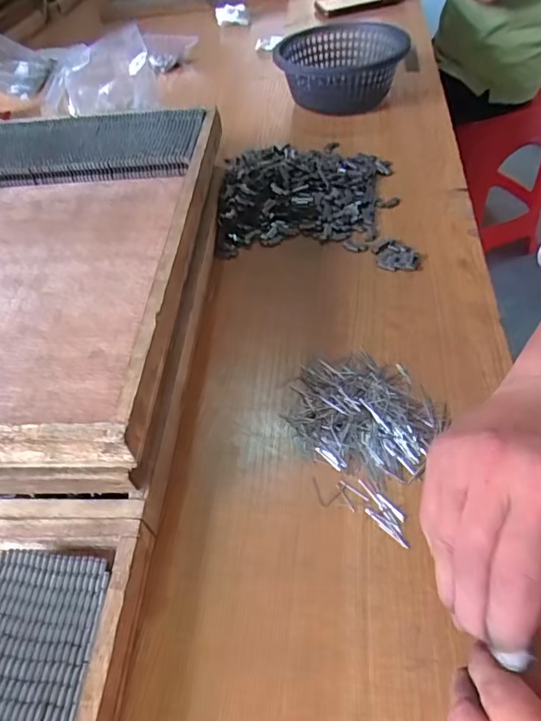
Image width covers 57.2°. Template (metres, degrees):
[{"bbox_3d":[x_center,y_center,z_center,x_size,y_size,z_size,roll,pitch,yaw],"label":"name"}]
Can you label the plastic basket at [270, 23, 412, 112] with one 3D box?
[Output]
[{"bbox_3d":[0.092,-0.382,0.659,0.164,0.067,0.160,12,52,15],"label":"plastic basket"}]

